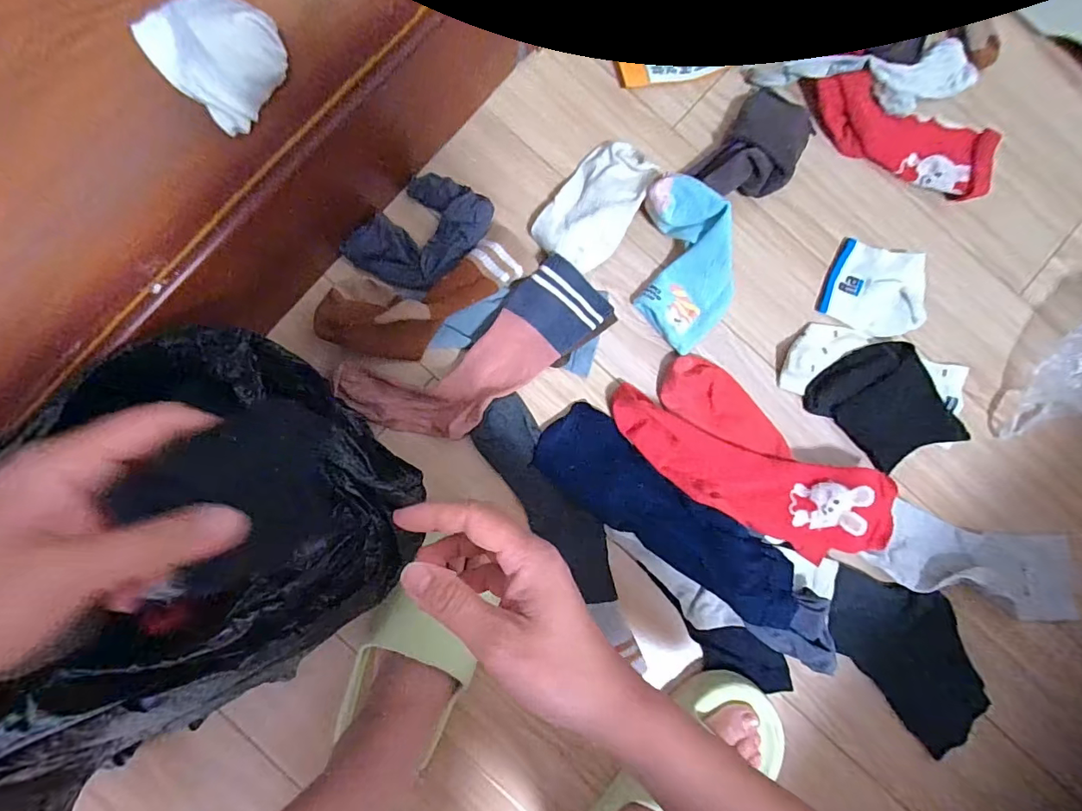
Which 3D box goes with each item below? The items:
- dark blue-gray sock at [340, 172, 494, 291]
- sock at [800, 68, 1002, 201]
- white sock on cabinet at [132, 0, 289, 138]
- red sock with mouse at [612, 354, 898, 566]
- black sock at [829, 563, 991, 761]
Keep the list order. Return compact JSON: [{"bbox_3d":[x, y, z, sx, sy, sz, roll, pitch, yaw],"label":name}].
[{"bbox_3d":[-0.119,-0.172,0.492,0.135,0.029,0.094,-44,90,-5],"label":"dark blue-gray sock"},{"bbox_3d":[0.374,-0.291,0.515,0.203,0.034,0.070,28,85,-2],"label":"sock"},{"bbox_3d":[-0.224,-0.247,0.339,0.078,0.060,0.072,0,86,-4],"label":"white sock on cabinet"},{"bbox_3d":[0.204,0.055,0.476,0.282,0.040,0.121,36,85,-1],"label":"red sock with mouse"},{"bbox_3d":[0.377,0.250,0.498,0.108,0.034,0.213,-44,90,-5],"label":"black sock"}]

